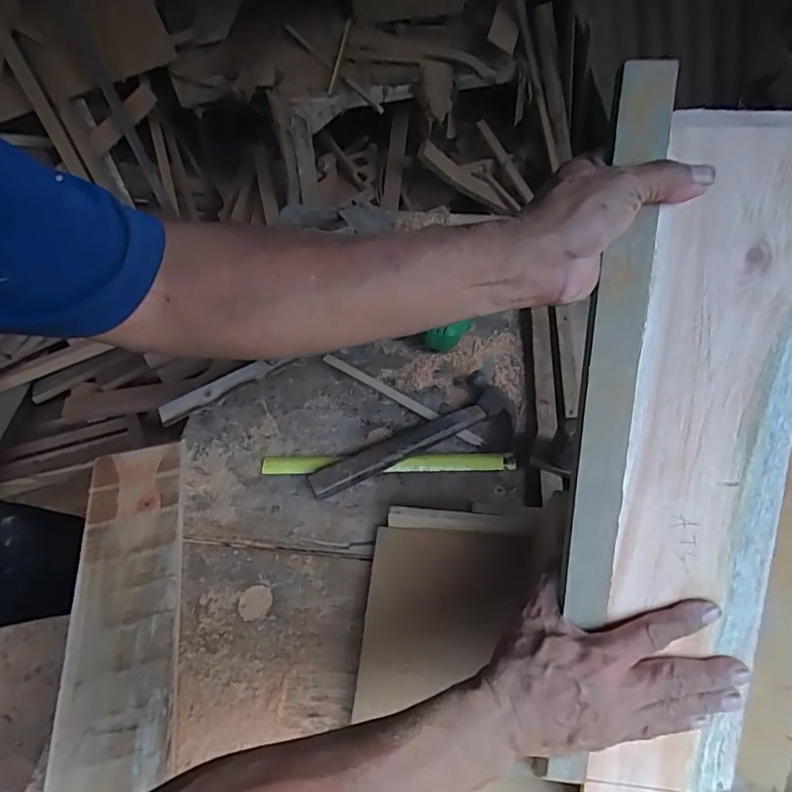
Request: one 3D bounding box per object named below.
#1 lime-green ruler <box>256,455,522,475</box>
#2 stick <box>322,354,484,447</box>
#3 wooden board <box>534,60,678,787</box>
[{"bbox_3d":[-0.010,0.079,0.609,0.292,0.010,0.024,-1,54,1],"label":"lime-green ruler"},{"bbox_3d":[0.005,0.001,0.665,0.236,0.008,0.016,30,60,21],"label":"stick"},{"bbox_3d":[0.137,0.048,0.351,0.031,0.485,0.020,4,11,4],"label":"wooden board"}]

